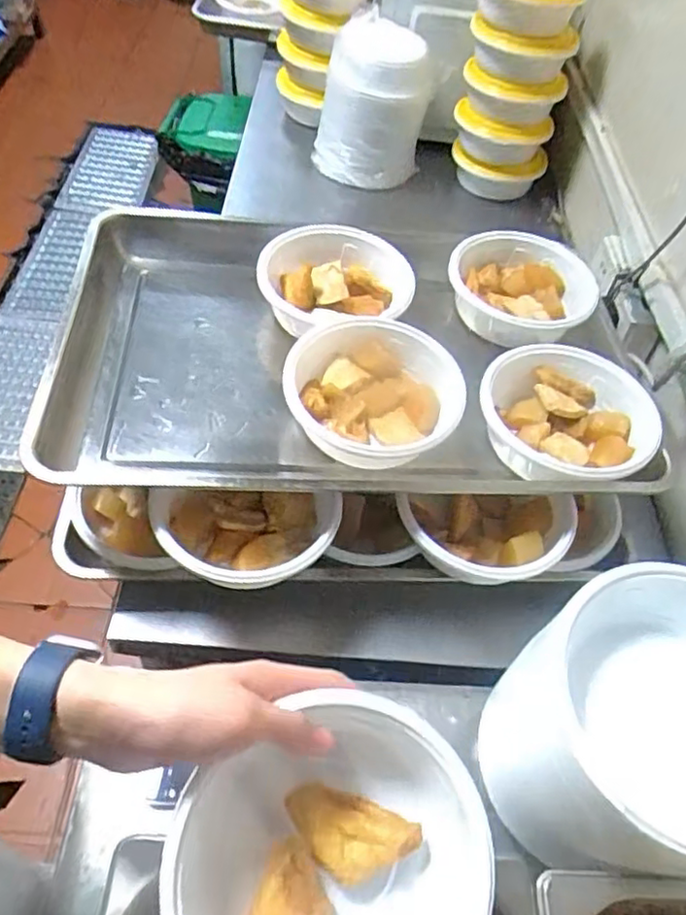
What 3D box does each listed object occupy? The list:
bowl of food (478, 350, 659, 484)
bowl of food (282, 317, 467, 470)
[{"bbox_3d":[0.215,-0.036,0.648,0.159,0.061,0.167,3,53,-4],"label":"bowl of food"},{"bbox_3d":[0.031,-0.065,0.643,0.166,0.053,0.157,3,53,-4],"label":"bowl of food"}]

